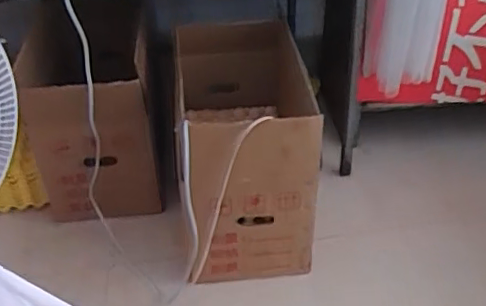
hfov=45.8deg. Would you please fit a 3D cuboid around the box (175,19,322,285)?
[{"bbox_3d":[0.005,-0.044,1.506,0.318,0.462,0.583,-2,37,-1],"label":"box"}]

